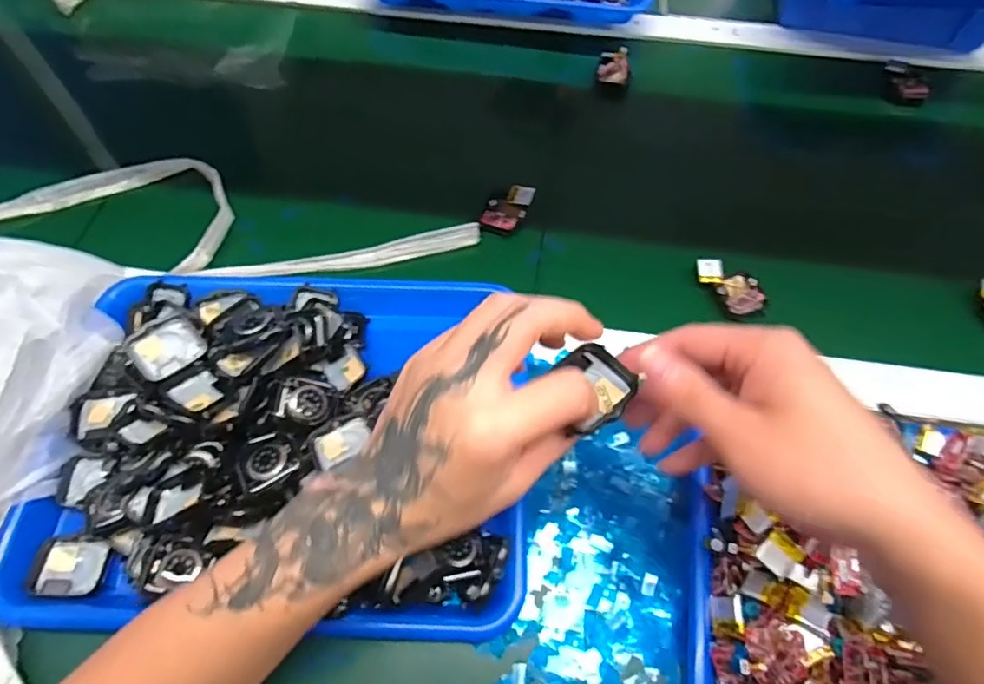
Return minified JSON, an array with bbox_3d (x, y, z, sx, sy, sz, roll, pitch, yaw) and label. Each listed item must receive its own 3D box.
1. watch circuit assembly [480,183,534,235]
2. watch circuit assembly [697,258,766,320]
[{"bbox_3d":[0.013,-0.122,0.517,0.038,0.016,0.048,20,64,11],"label":"watch circuit assembly"},{"bbox_3d":[0.204,-0.047,0.480,0.040,0.013,0.063,-27,65,-13],"label":"watch circuit assembly"}]

